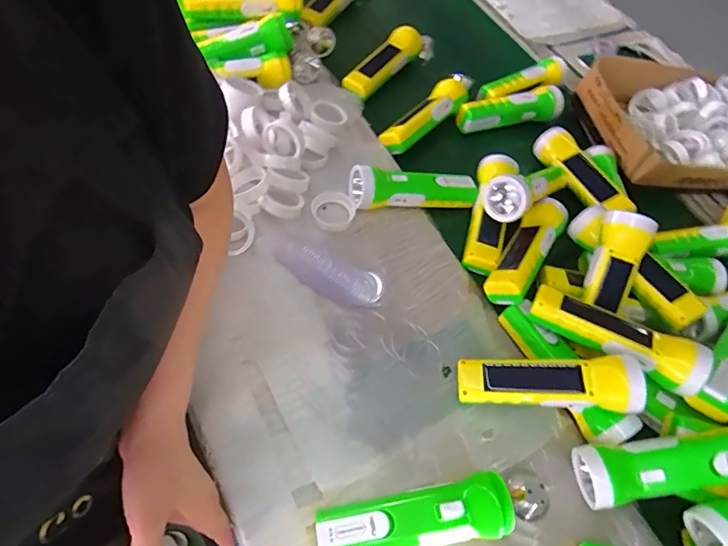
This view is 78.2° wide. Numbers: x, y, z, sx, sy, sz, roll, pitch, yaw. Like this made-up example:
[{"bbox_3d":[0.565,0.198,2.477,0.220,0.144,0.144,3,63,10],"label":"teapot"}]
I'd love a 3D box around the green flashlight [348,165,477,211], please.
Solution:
[{"bbox_3d":[0.064,-0.103,0.565,0.161,0.045,0.042,-1,59,-19],"label":"green flashlight"}]

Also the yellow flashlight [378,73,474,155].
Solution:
[{"bbox_3d":[0.098,-0.233,0.641,0.045,0.034,0.184,42,63,14],"label":"yellow flashlight"}]

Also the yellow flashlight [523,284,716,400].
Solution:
[{"bbox_3d":[0.256,0.065,0.461,0.165,0.059,0.045,30,63,13],"label":"yellow flashlight"}]

